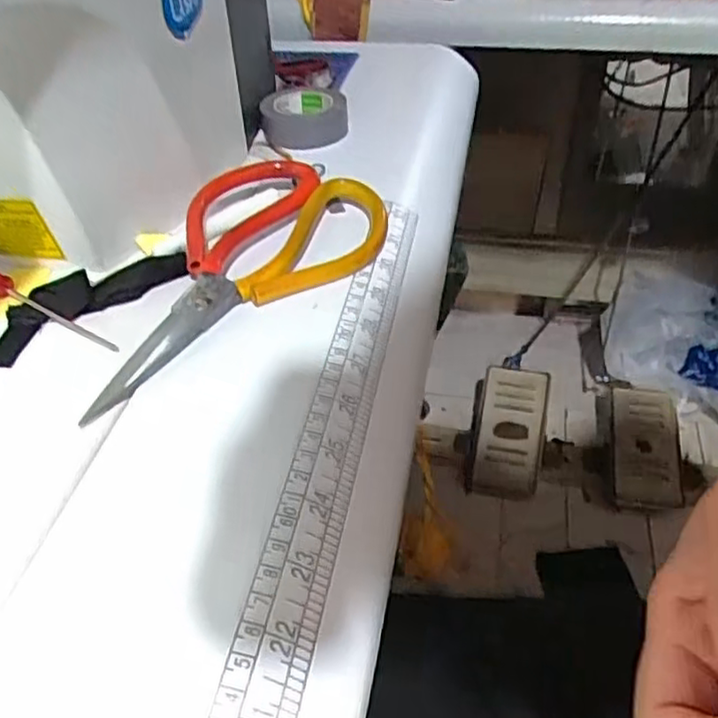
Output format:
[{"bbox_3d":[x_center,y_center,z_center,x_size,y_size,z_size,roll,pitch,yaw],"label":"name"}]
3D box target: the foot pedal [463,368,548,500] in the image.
[{"bbox_3d":[0.255,0.122,1.217,0.121,0.047,0.224,9,76,5],"label":"foot pedal"}]

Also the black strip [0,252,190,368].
[{"bbox_3d":[-0.132,-0.030,0.338,0.097,0.012,0.034,-30,48,-28],"label":"black strip"}]

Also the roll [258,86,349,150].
[{"bbox_3d":[-0.036,-0.162,0.474,0.055,0.024,0.055,-3,41,-1],"label":"roll"}]

